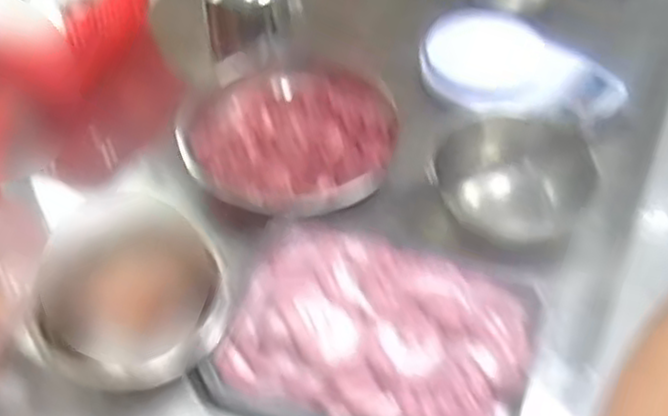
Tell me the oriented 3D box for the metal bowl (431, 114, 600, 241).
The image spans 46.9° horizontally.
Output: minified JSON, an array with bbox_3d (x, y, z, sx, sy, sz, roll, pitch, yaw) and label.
[{"bbox_3d":[0.159,-0.027,0.682,0.137,0.038,0.133,1,49,-1],"label":"metal bowl"}]

